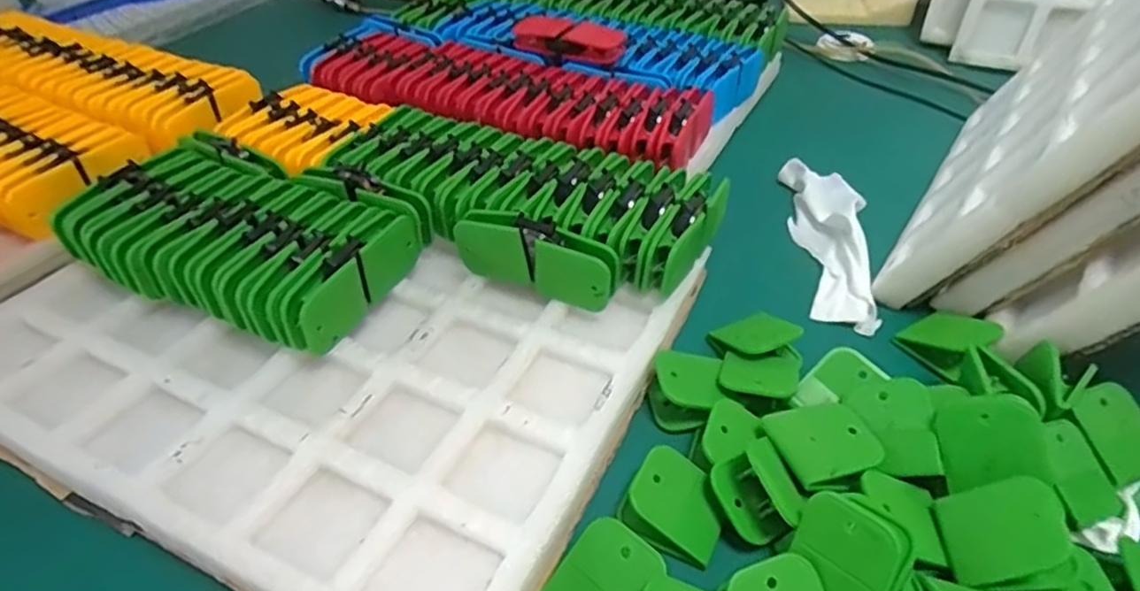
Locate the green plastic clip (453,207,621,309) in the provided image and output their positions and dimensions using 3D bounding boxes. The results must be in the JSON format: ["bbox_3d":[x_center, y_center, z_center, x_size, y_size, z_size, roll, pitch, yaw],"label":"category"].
[{"bbox_3d":[-0.024,-0.026,0.461,0.118,0.054,0.022,15,44,18],"label":"green plastic clip"}]

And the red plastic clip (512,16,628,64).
[{"bbox_3d":[-0.006,-0.266,0.675,0.123,0.030,0.033,11,43,15],"label":"red plastic clip"}]

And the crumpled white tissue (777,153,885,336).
[{"bbox_3d":[0.218,-0.050,0.548,0.058,0.022,0.205,3,42,6],"label":"crumpled white tissue"}]

